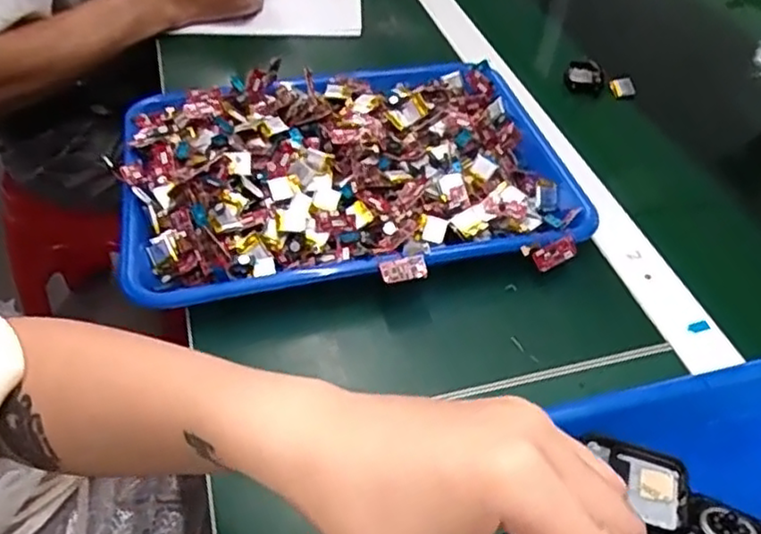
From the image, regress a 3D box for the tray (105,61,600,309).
[{"bbox_3d":[-0.031,-0.082,0.533,0.329,0.043,0.265,-7,46,-11],"label":"tray"}]

